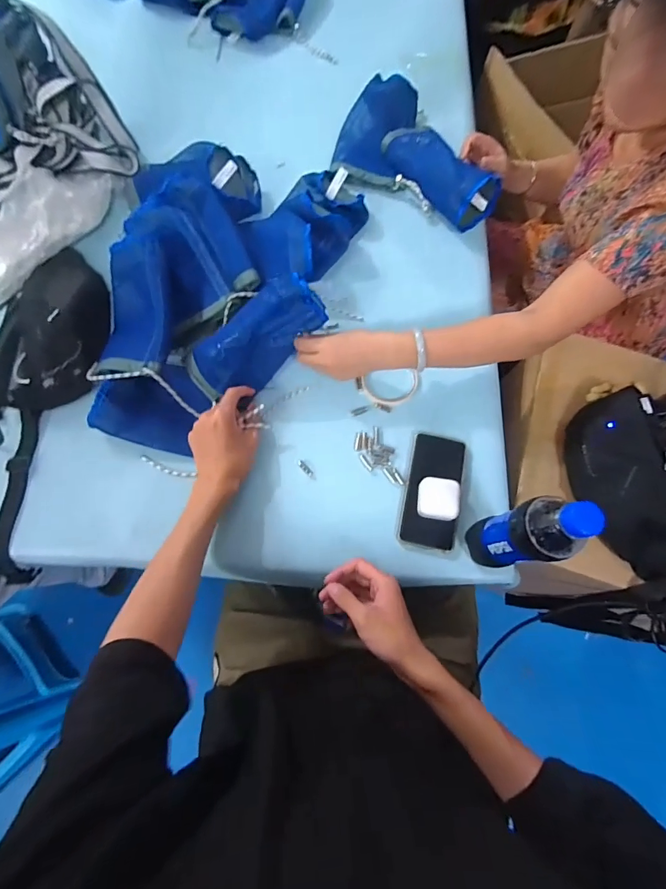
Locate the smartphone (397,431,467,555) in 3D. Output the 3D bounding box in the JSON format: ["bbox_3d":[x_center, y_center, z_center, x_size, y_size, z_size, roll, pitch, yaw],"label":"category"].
[{"bbox_3d":[0.141,0.063,0.586,0.079,0.012,0.166,12,71,3],"label":"smartphone"}]

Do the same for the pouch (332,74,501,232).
[{"bbox_3d":[0.164,-0.533,0.753,0.322,0.077,0.197,34,74,10],"label":"pouch"}]

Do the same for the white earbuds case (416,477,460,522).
[{"bbox_3d":[0.146,0.075,0.574,0.054,0.025,0.059,6,71,1],"label":"white earbuds case"}]

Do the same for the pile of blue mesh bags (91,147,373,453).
[{"bbox_3d":[-0.169,-0.246,0.630,0.313,0.098,0.514,19,72,5],"label":"pile of blue mesh bags"}]

